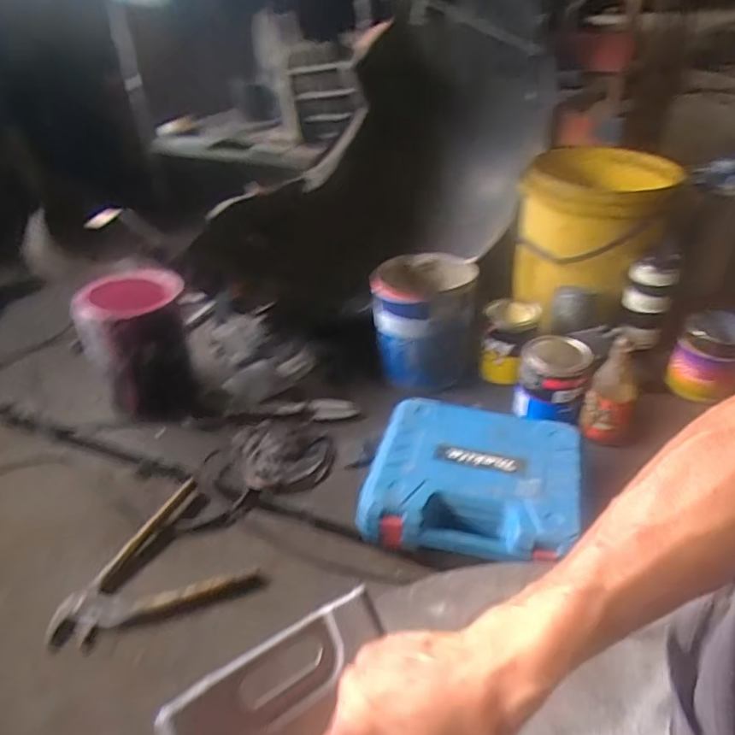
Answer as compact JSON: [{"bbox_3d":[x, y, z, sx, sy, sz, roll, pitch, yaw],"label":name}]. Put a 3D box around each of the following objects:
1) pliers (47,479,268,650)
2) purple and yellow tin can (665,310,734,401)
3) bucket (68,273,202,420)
[{"bbox_3d":[-0.286,0.266,0.707,0.231,0.019,0.193,-28,43,-31],"label":"pliers"},{"bbox_3d":[0.594,-0.016,0.958,0.109,0.136,0.094,20,41,27],"label":"purple and yellow tin can"},{"bbox_3d":[-0.393,-0.038,0.966,0.163,0.204,0.162,-8,37,-7],"label":"bucket"}]

